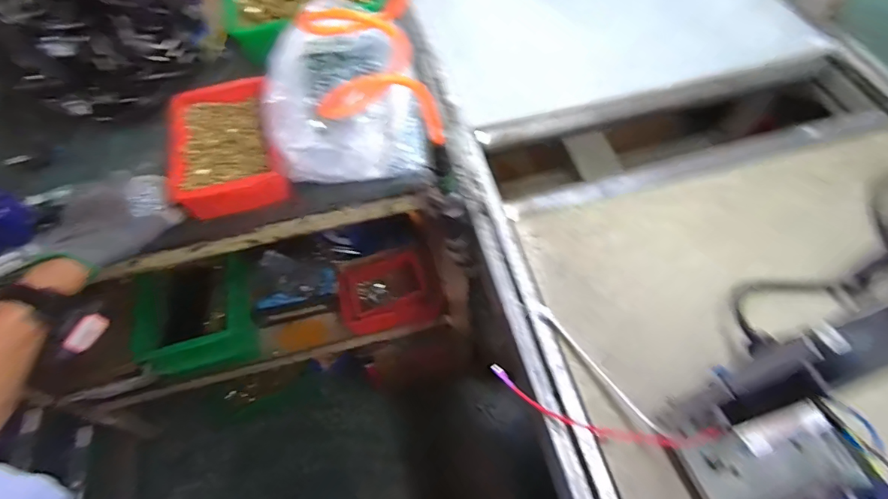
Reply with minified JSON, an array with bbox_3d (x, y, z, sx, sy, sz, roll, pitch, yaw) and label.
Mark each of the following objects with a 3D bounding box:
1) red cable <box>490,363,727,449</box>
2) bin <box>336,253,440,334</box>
[{"bbox_3d":[0.148,0.162,0.464,0.215,0.045,0.011,9,23,27],"label":"red cable"},{"bbox_3d":[-0.117,0.093,0.981,0.197,0.076,0.140,-16,59,-7],"label":"bin"}]

